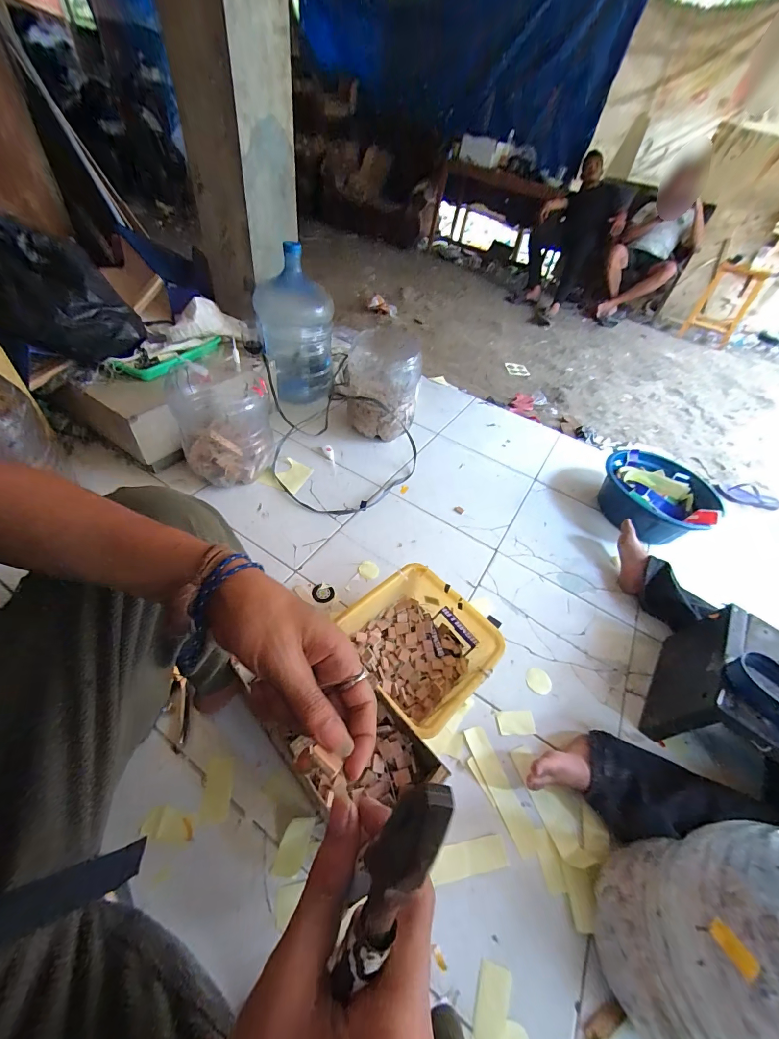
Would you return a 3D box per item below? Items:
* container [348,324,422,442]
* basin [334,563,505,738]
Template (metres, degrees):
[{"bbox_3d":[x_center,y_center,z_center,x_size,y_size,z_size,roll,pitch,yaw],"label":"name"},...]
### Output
[{"bbox_3d":[-0.035,-0.468,1.297,0.261,0.329,0.231,5,48,-5],"label":"container"},{"bbox_3d":[0.061,0.270,0.778,0.247,0.131,0.272,-31,60,-31],"label":"basin"}]

